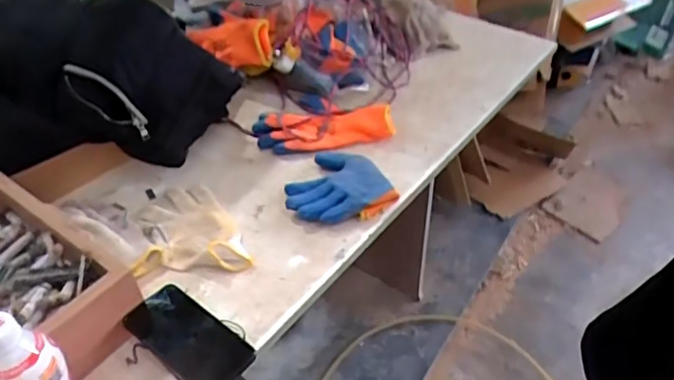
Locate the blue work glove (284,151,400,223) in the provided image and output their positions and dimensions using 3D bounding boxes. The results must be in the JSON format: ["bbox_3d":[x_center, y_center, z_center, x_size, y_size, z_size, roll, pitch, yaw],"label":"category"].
[{"bbox_3d":[-0.005,-0.011,0.895,0.158,0.029,0.157,-1,43,1],"label":"blue work glove"}]

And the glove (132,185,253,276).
[{"bbox_3d":[-0.215,0.053,0.831,0.147,0.028,0.170,-10,44,-9],"label":"glove"}]

